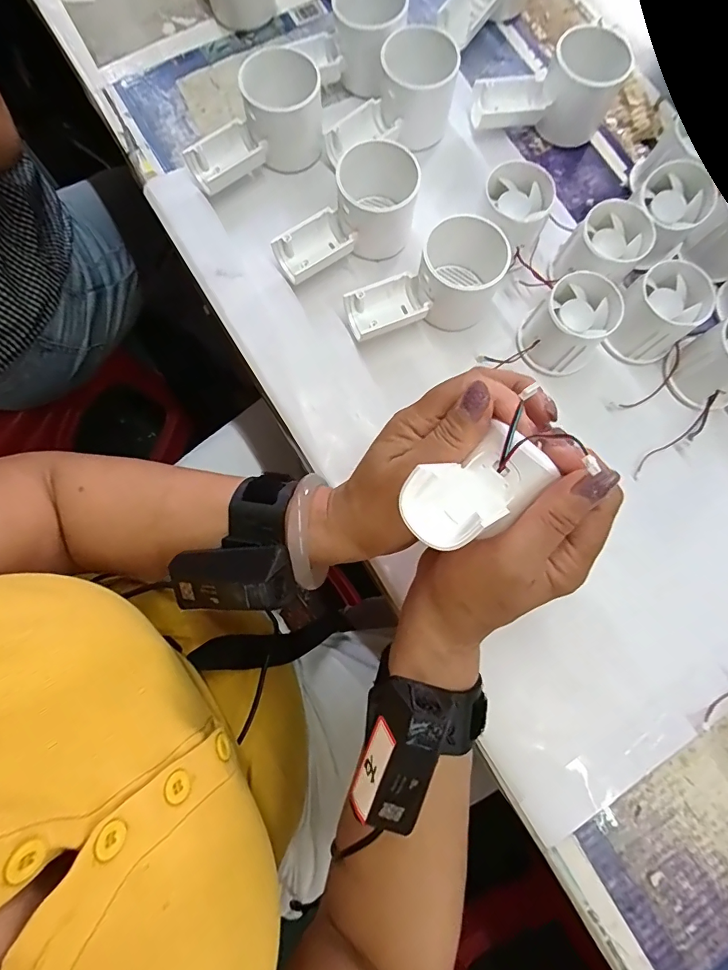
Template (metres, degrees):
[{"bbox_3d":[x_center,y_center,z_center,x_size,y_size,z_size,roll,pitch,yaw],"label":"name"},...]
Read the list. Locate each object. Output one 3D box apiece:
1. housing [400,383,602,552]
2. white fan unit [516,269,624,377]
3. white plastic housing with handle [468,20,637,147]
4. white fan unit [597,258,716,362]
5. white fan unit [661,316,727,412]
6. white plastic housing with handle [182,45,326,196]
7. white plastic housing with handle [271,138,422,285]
[{"bbox_3d":[0.049,0.002,0.199,0.082,0.037,0.039,-22,78,-40],"label":"housing"},{"bbox_3d":[0.148,-0.116,0.327,0.055,0.047,0.057,0,79,-1],"label":"white fan unit"},{"bbox_3d":[0.149,-0.323,0.365,0.115,0.057,0.049,-1,79,-1],"label":"white plastic housing with handle"},{"bbox_3d":[0.215,-0.125,0.330,0.055,0.045,0.052,-39,82,-8],"label":"white fan unit"},{"bbox_3d":[0.261,-0.089,0.323,0.056,0.049,0.054,-32,81,-7],"label":"white fan unit"},{"bbox_3d":[-0.087,-0.280,0.349,0.115,0.051,0.061,-27,81,-6],"label":"white plastic housing with handle"},{"bbox_3d":[-0.010,-0.200,0.338,0.121,0.053,0.050,-32,81,-7],"label":"white plastic housing with handle"}]

